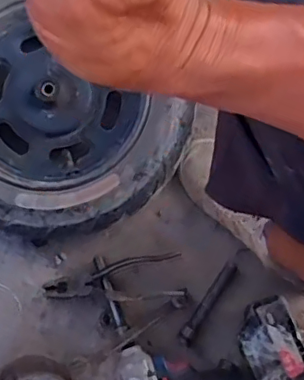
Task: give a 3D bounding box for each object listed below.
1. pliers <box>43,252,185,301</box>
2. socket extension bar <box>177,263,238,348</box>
[{"bbox_3d":[-0.054,0.126,0.764,0.188,0.032,0.057,-7,79,-2],"label":"pliers"},{"bbox_3d":[0.077,0.154,0.770,0.020,0.020,0.128,34,81,6],"label":"socket extension bar"}]

